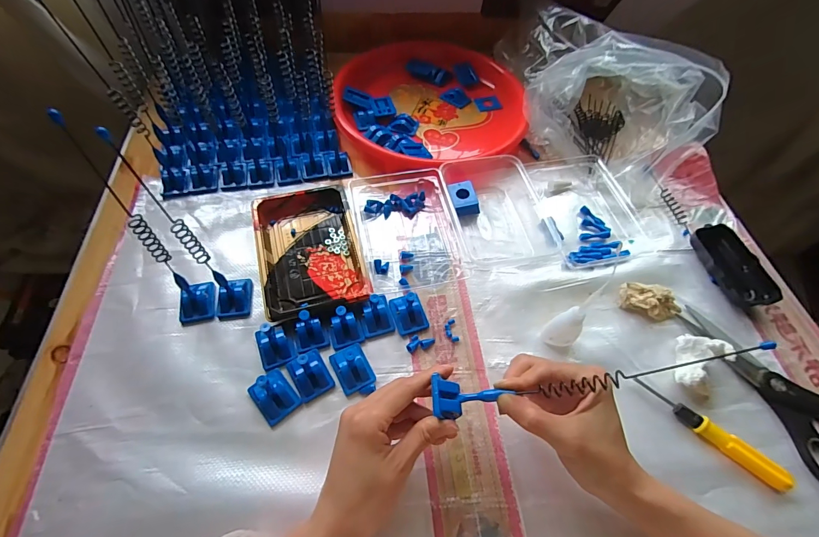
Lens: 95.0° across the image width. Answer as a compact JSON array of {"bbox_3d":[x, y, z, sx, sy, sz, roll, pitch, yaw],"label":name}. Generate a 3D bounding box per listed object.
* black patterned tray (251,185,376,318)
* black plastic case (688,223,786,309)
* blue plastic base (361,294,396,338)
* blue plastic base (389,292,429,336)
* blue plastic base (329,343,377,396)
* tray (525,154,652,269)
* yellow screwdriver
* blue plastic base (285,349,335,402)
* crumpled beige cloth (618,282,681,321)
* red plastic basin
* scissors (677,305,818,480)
[{"bbox_3d":[-0.113,-0.020,0.434,0.111,0.030,0.166,-12,60,-11],"label":"black patterned tray"},{"bbox_3d":[0.386,-0.004,0.451,0.049,0.026,0.106,-8,59,-9],"label":"black plastic case"},{"bbox_3d":[-0.036,0.048,0.401,0.034,0.024,0.041,-12,60,-11],"label":"blue plastic base"},{"bbox_3d":[0.000,0.046,0.405,0.034,0.018,0.044,-15,60,-13],"label":"blue plastic base"},{"bbox_3d":[-0.057,0.098,0.373,0.034,0.019,0.044,-23,62,-17],"label":"blue plastic base"},{"bbox_3d":[0.233,-0.086,0.496,0.117,0.032,0.190,-8,59,-9],"label":"tray"},{"bbox_3d":[0.285,0.155,0.356,0.139,0.016,0.016,37,63,18],"label":"yellow screwdriver"},{"bbox_3d":[-0.097,0.102,0.366,0.034,0.016,0.043,-26,63,-18],"label":"blue plastic base"},{"bbox_3d":[0.273,0.036,0.423,0.067,0.024,0.034,22,59,10],"label":"crumpled beige cloth"},{"bbox_3d":[0.031,-0.257,0.585,0.287,0.039,0.284,2,58,-3],"label":"red plastic basin"},{"bbox_3d":[0.387,0.124,0.383,0.096,0.011,0.220,-25,63,-18],"label":"scissors"}]

